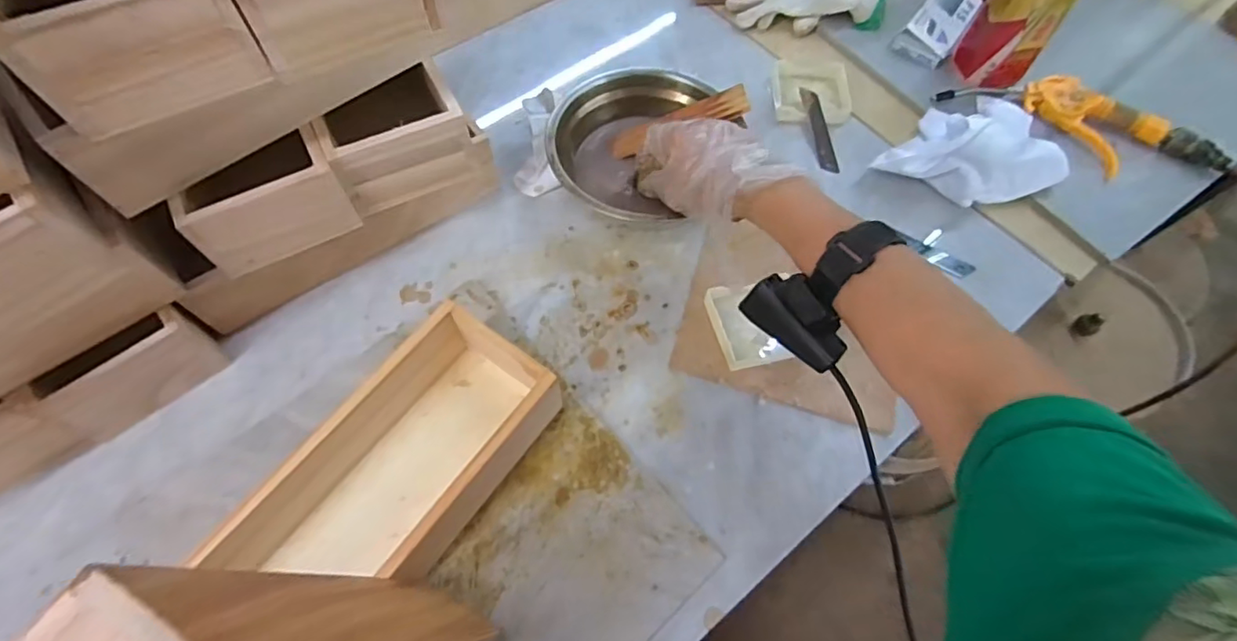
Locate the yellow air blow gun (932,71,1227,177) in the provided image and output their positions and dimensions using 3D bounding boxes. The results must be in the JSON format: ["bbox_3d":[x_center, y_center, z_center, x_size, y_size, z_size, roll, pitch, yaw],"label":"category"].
[{"bbox_3d":[0.464,-0.201,0.576,0.260,0.031,0.081,26,65,11],"label":"yellow air blow gun"}]

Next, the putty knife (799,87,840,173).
[{"bbox_3d":[0.206,-0.195,0.584,0.020,0.006,0.101,-8,73,-2],"label":"putty knife"}]

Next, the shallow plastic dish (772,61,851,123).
[{"bbox_3d":[0.206,-0.245,0.607,0.081,0.012,0.091,5,63,1],"label":"shallow plastic dish"}]

